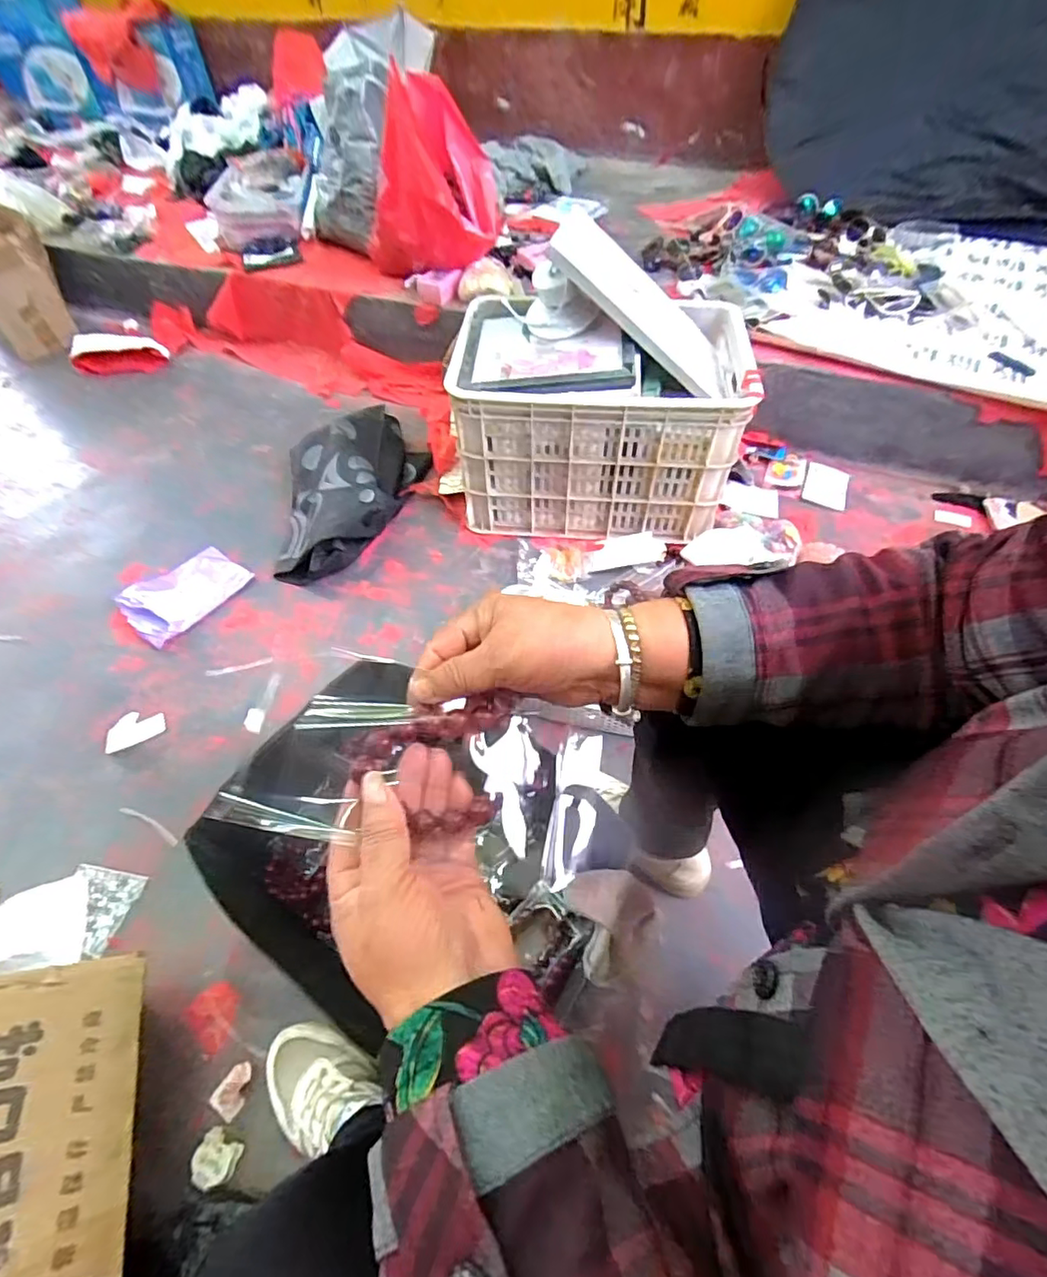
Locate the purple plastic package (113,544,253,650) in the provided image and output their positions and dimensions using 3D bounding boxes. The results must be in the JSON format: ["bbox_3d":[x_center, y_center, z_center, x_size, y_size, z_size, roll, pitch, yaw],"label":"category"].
[{"bbox_3d":[-0.620,-0.089,1.029,0.147,0.042,0.206,32,59,22],"label":"purple plastic package"}]

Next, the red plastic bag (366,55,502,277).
[{"bbox_3d":[-0.212,-0.990,1.244,0.296,0.334,0.190,-9,53,-6],"label":"red plastic bag"}]

